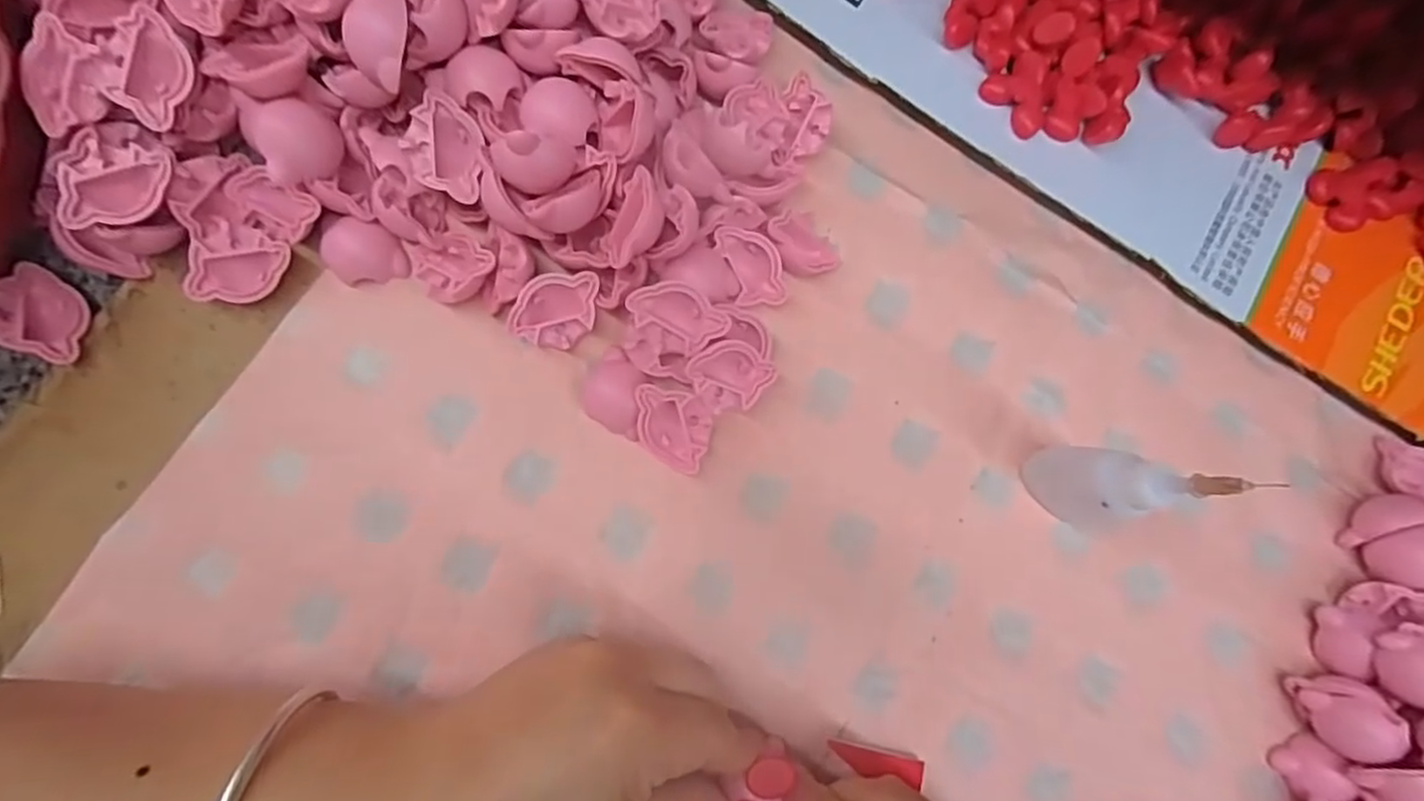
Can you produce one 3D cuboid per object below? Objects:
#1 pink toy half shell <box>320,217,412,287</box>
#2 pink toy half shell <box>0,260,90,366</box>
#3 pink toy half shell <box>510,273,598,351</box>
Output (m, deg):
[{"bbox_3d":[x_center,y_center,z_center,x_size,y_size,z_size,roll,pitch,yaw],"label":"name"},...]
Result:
[{"bbox_3d":[-0.134,-0.057,0.261,0.029,0.014,0.022,-6,83,-6],"label":"pink toy half shell"},{"bbox_3d":[-0.239,-0.031,0.243,0.027,0.020,0.027,24,81,-2],"label":"pink toy half shell"},{"bbox_3d":[-0.061,-0.035,0.266,0.030,0.017,0.029,9,82,-5],"label":"pink toy half shell"}]

